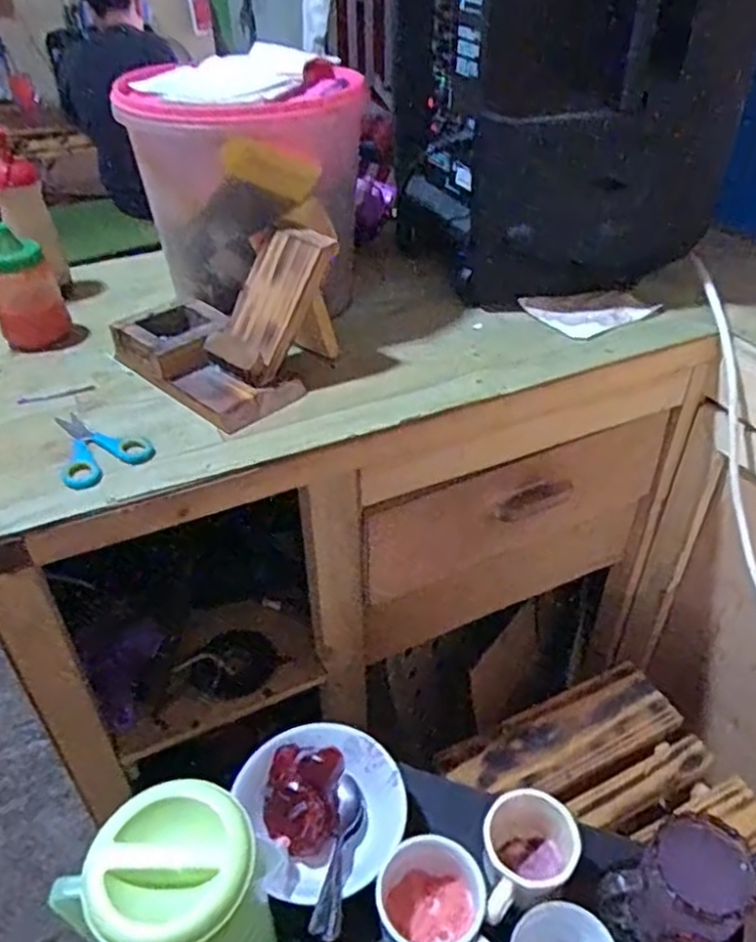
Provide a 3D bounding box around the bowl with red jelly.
[{"bbox_3d":[-0.049,0.300,0.648,0.137,0.061,0.150,-1,40,1],"label":"bowl with red jelly"}]

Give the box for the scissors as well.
[{"bbox_3d":[-0.265,-0.022,0.638,0.109,0.014,0.080,25,47,29],"label":"scissors"}]

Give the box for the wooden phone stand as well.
[{"bbox_3d":[-0.148,-0.159,0.709,0.195,0.115,0.169,32,50,34],"label":"wooden phone stand"}]

